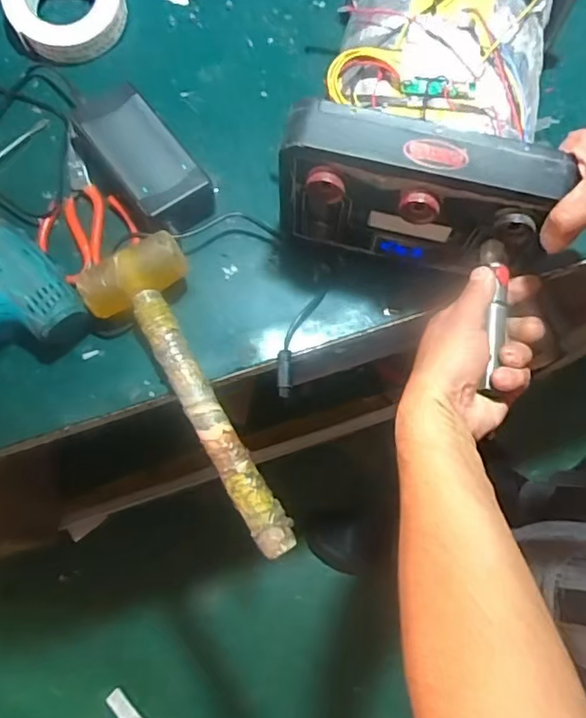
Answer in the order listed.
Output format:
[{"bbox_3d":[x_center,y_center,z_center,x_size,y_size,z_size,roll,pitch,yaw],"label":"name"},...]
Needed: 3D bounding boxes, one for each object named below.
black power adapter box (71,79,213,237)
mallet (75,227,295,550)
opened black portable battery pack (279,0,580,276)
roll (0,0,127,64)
[{"bbox_3d":[-0.147,-0.196,0.542,0.073,0.041,0.158,-37,78,-12],"label":"black power adapter box"},{"bbox_3d":[-0.079,0.028,0.474,0.089,0.056,0.291,-30,76,-11],"label":"mallet"},{"bbox_3d":[0.133,-0.260,0.501,0.207,0.131,0.328,16,75,3],"label":"opened black portable battery pack"},{"bbox_3d":[-0.243,-0.377,0.584,0.120,0.033,0.113,0,90,-8],"label":"roll"}]

